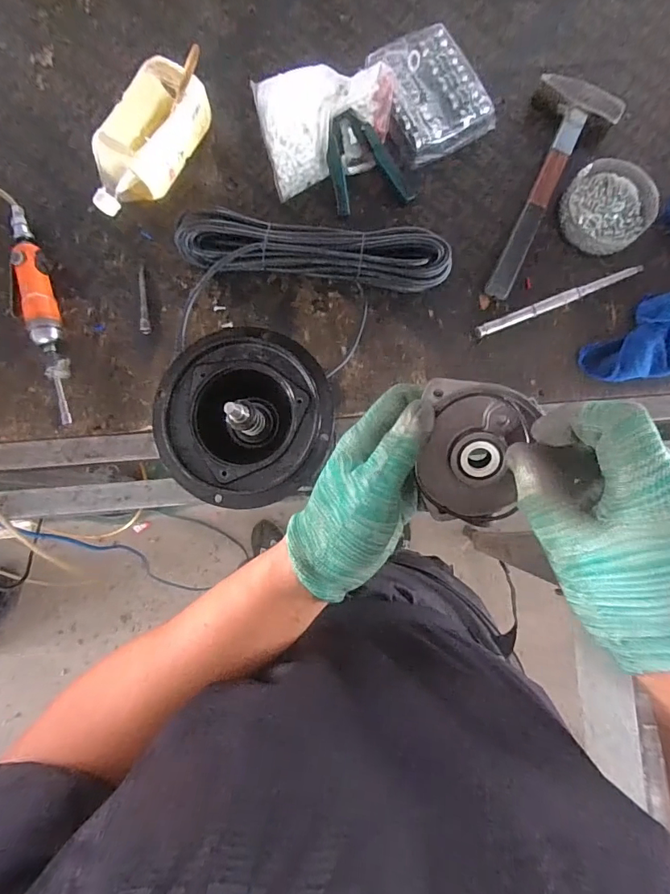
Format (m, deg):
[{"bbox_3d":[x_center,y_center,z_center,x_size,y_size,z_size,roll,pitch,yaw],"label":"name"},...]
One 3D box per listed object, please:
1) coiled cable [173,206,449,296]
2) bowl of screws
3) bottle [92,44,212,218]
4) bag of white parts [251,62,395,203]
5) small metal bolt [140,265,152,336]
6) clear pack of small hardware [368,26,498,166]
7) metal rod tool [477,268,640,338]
[{"bbox_3d":[-0.031,-0.267,0.620,0.373,0.061,0.086,6,84,-1],"label":"coiled cable"},{"bbox_3d":[0.394,-0.347,0.649,0.124,0.046,0.148,40,84,2],"label":"bowl of screws"},{"bbox_3d":[-0.256,-0.409,0.603,0.095,0.113,0.206,31,84,1],"label":"bottle"},{"bbox_3d":[-0.007,-0.462,0.643,0.188,0.061,0.155,-14,85,-3],"label":"bag of white parts"},{"bbox_3d":[-0.268,-0.205,0.632,0.013,0.010,0.101,-9,84,-3],"label":"small metal bolt"},{"bbox_3d":[0.137,-0.517,0.665,0.138,0.033,0.169,-30,86,-5],"label":"clear pack of small hardware"},{"bbox_3d":[0.314,-0.206,0.640,0.246,0.016,0.018,-23,85,-4],"label":"metal rod tool"}]

